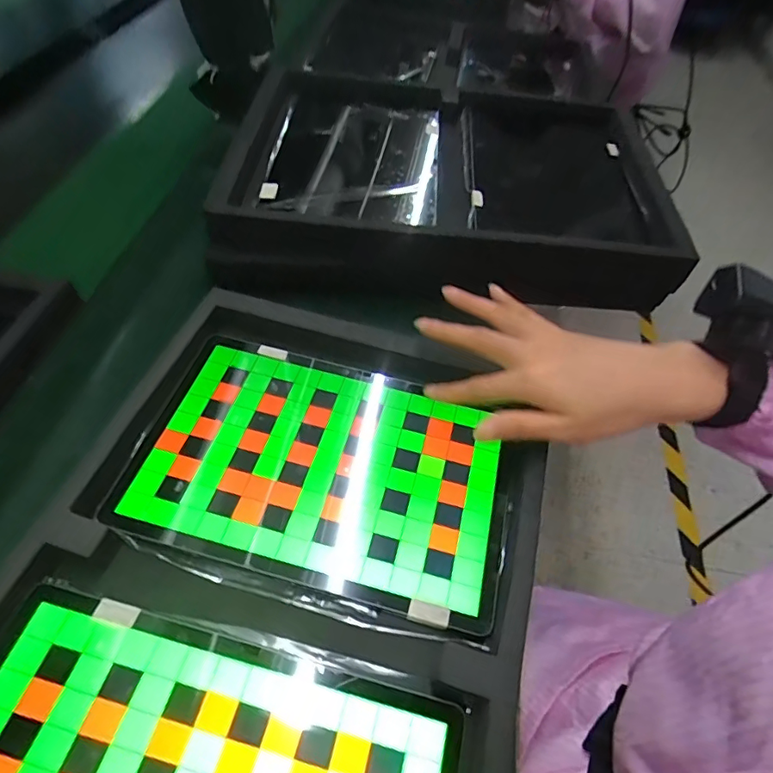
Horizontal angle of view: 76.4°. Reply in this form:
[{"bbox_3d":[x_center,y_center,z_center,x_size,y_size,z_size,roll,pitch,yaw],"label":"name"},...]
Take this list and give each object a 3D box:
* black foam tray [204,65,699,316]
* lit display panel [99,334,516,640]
[{"bbox_3d":[0.057,-0.207,0.513,0.407,0.076,0.306,4,53,-1],"label":"black foam tray"},{"bbox_3d":[-0.041,0.053,0.343,0.247,0.007,0.162,14,54,6],"label":"lit display panel"}]

